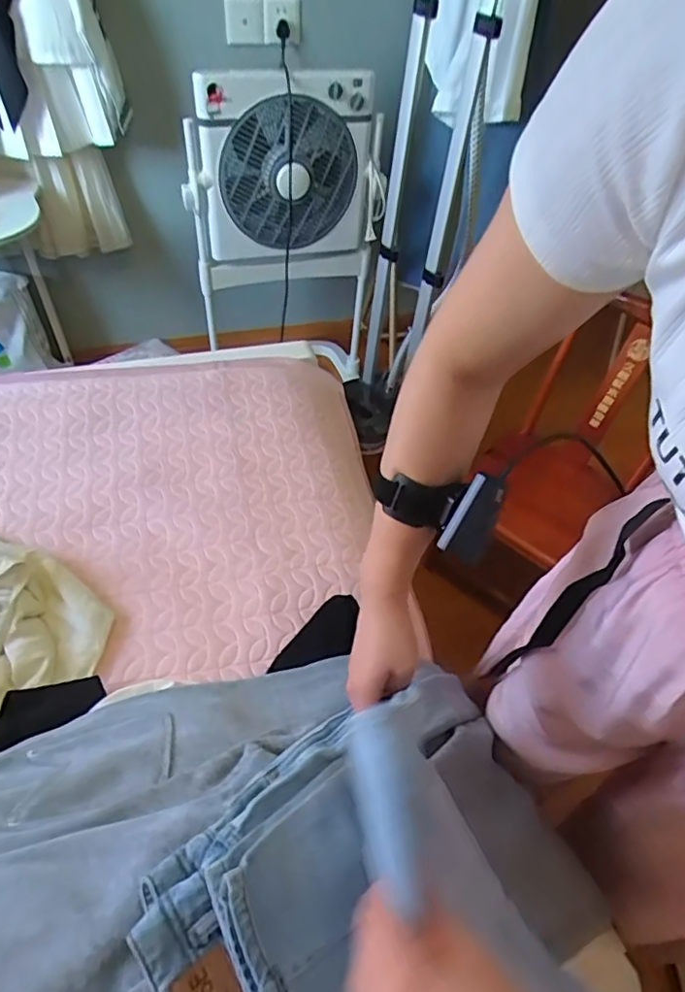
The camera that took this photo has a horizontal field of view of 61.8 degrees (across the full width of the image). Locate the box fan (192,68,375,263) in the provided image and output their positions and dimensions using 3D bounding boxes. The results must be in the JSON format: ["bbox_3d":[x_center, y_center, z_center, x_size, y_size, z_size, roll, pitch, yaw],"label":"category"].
[{"bbox_3d":[-0.130,-0.719,1.285,0.380,0.392,0.129,-14,52,-17],"label":"box fan"}]

